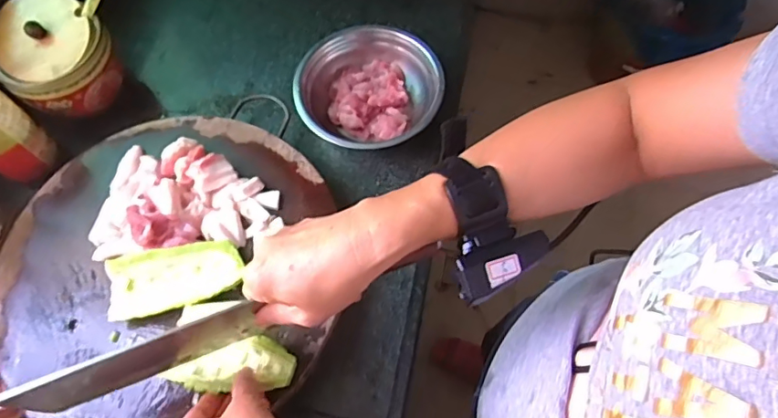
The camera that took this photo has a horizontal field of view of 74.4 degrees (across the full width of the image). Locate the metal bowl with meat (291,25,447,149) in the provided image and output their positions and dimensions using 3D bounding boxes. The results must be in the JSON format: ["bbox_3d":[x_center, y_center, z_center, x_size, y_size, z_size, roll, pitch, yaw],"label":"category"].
[{"bbox_3d":[-0.023,-0.134,0.605,0.163,0.059,0.158,0,67,1],"label":"metal bowl with meat"}]

